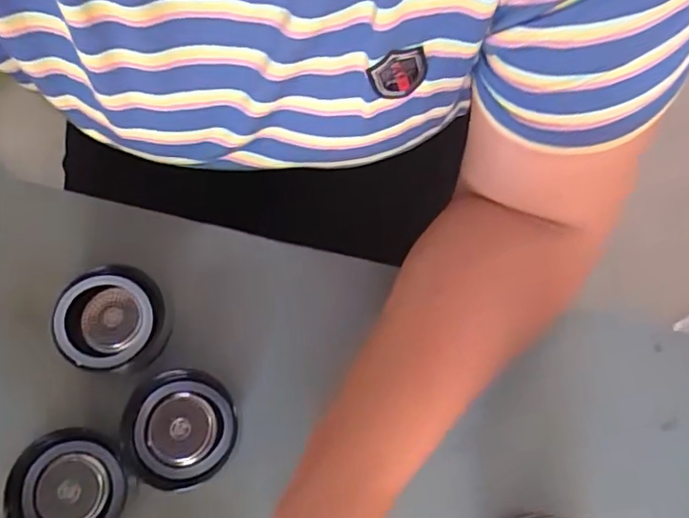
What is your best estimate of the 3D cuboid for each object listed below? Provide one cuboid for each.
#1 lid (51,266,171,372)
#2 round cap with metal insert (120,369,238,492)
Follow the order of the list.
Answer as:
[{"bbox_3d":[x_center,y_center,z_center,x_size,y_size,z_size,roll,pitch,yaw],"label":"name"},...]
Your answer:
[{"bbox_3d":[-0.147,0.042,0.381,0.064,0.040,0.064,0,70,0],"label":"lid"},{"bbox_3d":[-0.100,0.107,0.363,0.066,0.036,0.067,0,70,0],"label":"round cap with metal insert"}]

